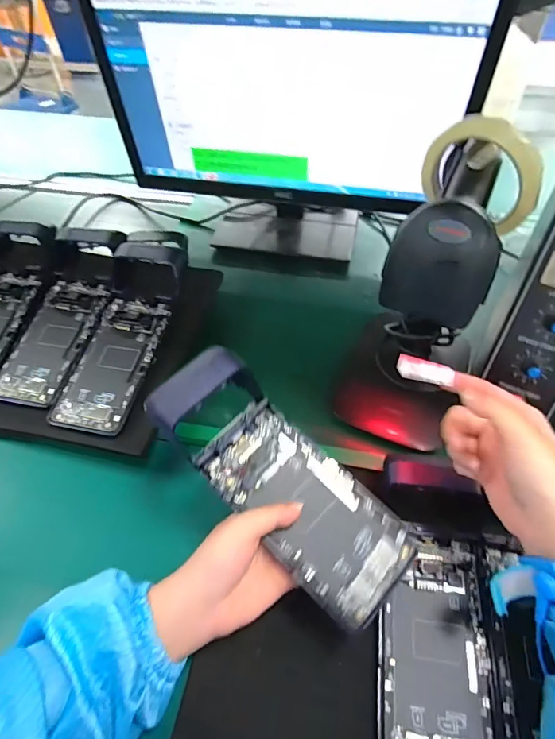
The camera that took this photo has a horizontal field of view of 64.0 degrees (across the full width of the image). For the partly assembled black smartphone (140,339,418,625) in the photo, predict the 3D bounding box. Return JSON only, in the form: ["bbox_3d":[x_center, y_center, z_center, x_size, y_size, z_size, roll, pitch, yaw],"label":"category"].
[{"bbox_3d":[0.002,0.081,0.336,0.217,0.035,0.082,45,61,8],"label":"partly assembled black smartphone"}]

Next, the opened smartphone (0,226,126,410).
[{"bbox_3d":[-0.240,-0.064,0.492,0.085,0.032,0.217,7,66,8],"label":"opened smartphone"}]

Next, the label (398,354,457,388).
[{"bbox_3d":[0.115,0.000,0.346,0.041,0.006,0.022,10,50,11],"label":"label"}]

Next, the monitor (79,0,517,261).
[{"bbox_3d":[0.016,-0.309,0.579,0.437,0.355,0.141,9,50,9],"label":"monitor"}]

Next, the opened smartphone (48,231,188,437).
[{"bbox_3d":[-0.162,-0.047,0.472,0.079,0.034,0.234,10,68,10],"label":"opened smartphone"}]

